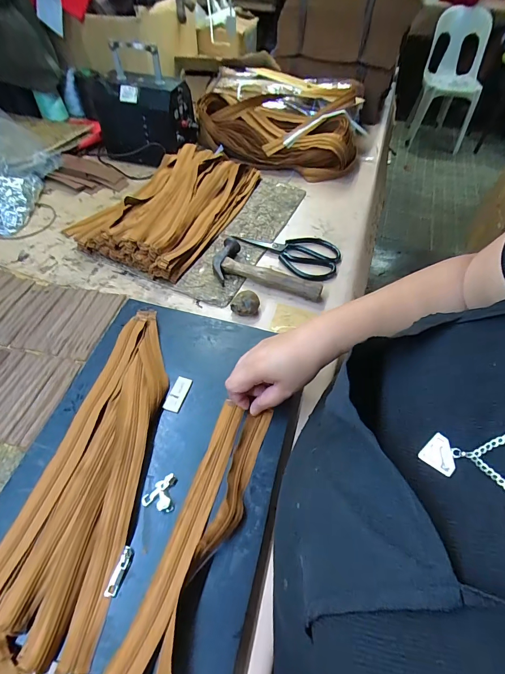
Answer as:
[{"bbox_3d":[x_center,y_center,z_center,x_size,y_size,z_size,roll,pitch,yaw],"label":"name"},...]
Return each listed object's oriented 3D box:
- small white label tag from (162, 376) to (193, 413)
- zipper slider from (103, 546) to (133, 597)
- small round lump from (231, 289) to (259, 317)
[{"bbox_3d":[-0.099,0.074,0.434,0.023,0.004,0.048,16,56,10],"label":"small white label tag"},{"bbox_3d":[-0.131,0.231,0.324,0.010,0.004,0.041,15,55,9],"label":"zipper slider"},{"bbox_3d":[-0.012,-0.054,0.544,0.045,0.030,0.037,7,54,4],"label":"small round lump"}]

